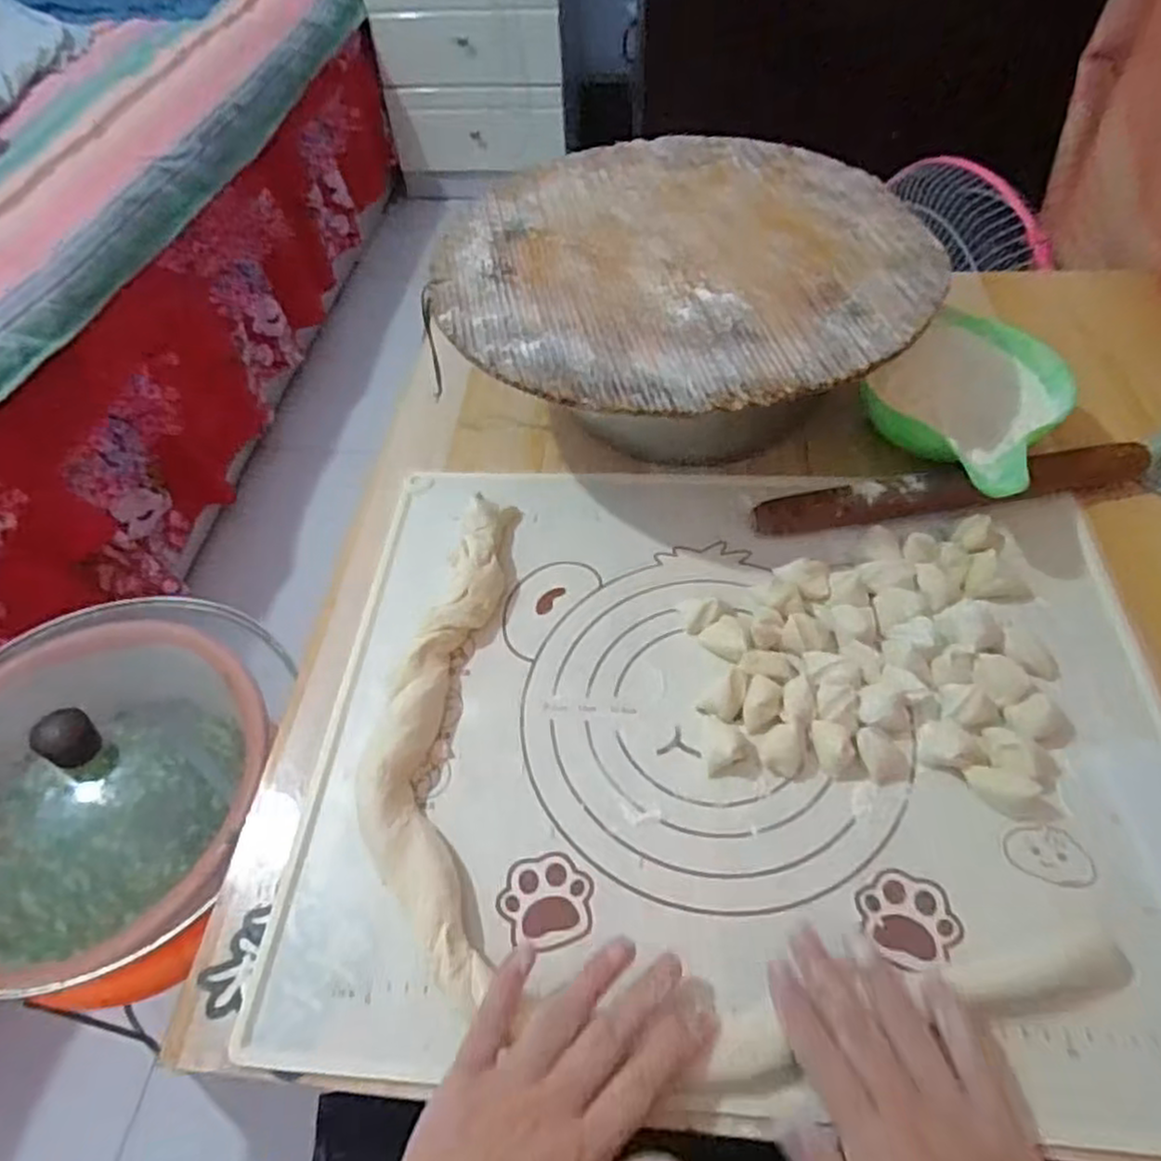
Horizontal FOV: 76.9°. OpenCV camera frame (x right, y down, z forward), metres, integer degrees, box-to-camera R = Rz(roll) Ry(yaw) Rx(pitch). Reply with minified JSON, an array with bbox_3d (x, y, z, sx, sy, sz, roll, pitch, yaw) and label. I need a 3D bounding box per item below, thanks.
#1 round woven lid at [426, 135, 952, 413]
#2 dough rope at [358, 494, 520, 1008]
[{"bbox_3d":[0.072,-0.244,0.539,0.351,0.010,0.350,5,55,8],"label":"round woven lid"},{"bbox_3d":[-0.088,0.074,0.454,0.076,0.027,0.314,-3,54,2],"label":"dough rope"}]

